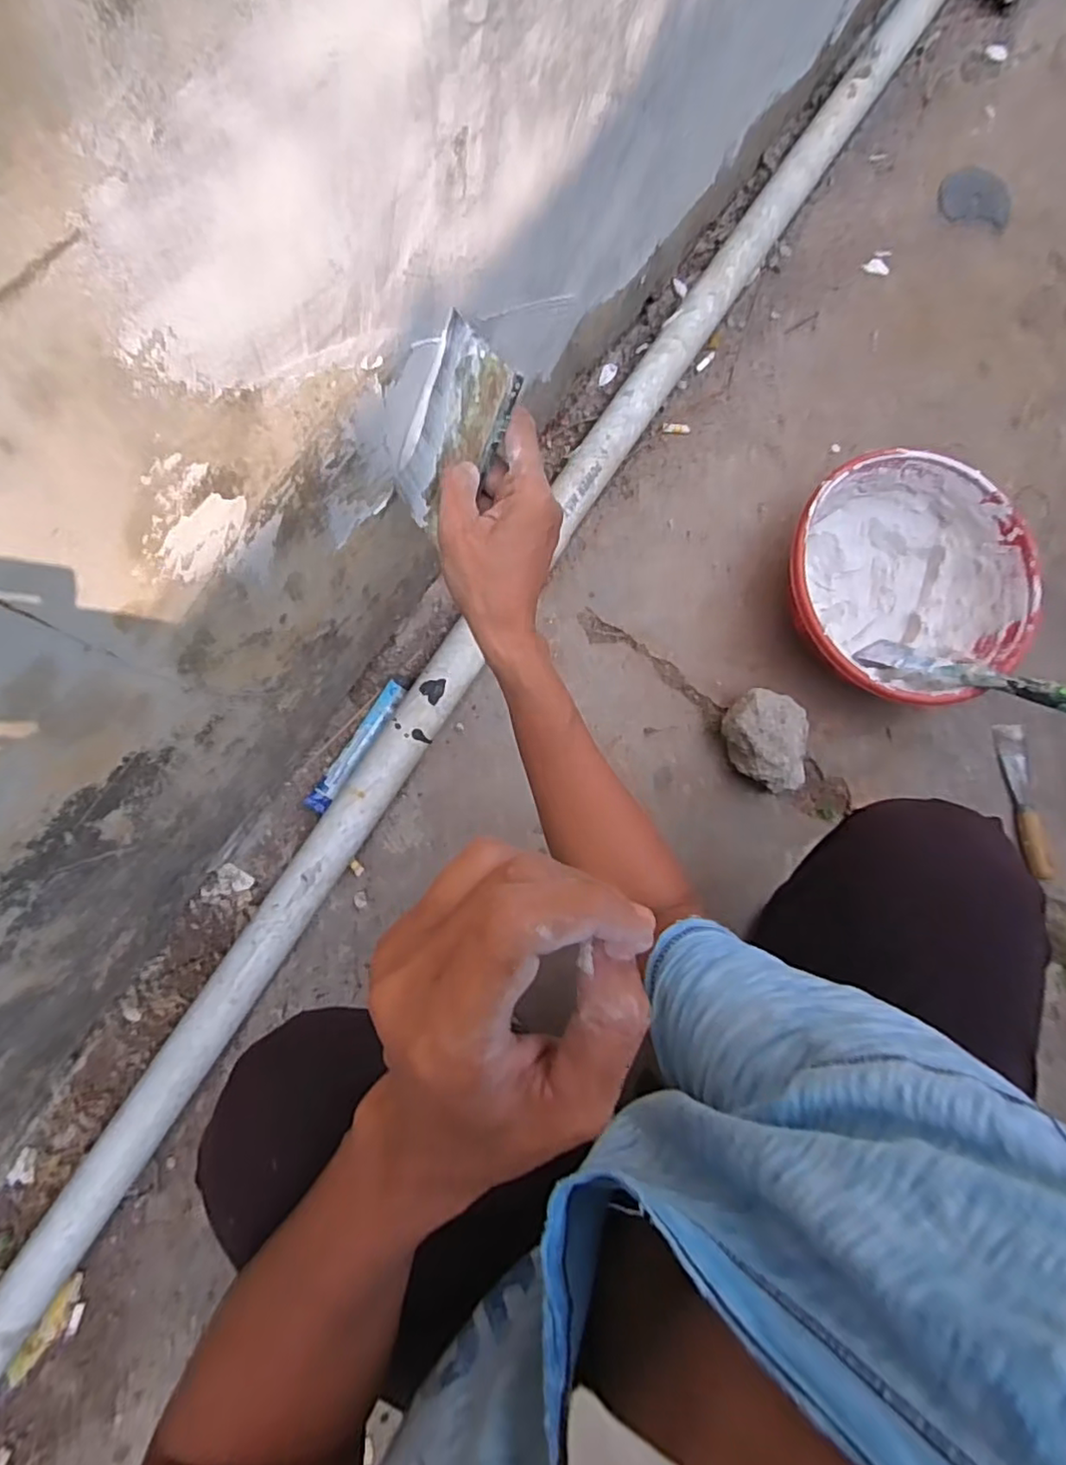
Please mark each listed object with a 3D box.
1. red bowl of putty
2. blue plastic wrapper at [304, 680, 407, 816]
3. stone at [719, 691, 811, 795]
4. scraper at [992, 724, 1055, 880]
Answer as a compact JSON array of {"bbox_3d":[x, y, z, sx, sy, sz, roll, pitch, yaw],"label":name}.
[{"bbox_3d":[0.386,-0.157,0.684,0.256,0.114,0.245,0,83,-4],"label":"red bowl of putty"},{"bbox_3d":[-0.180,0.015,0.651,0.033,0.010,0.154,27,78,34],"label":"blue plastic wrapper"},{"bbox_3d":[0.250,0.010,0.670,0.083,0.065,0.112,-22,85,-6],"label":"stone"},{"bbox_3d":[0.558,0.077,0.716,0.034,0.021,0.174,-3,83,-4],"label":"scraper"}]

